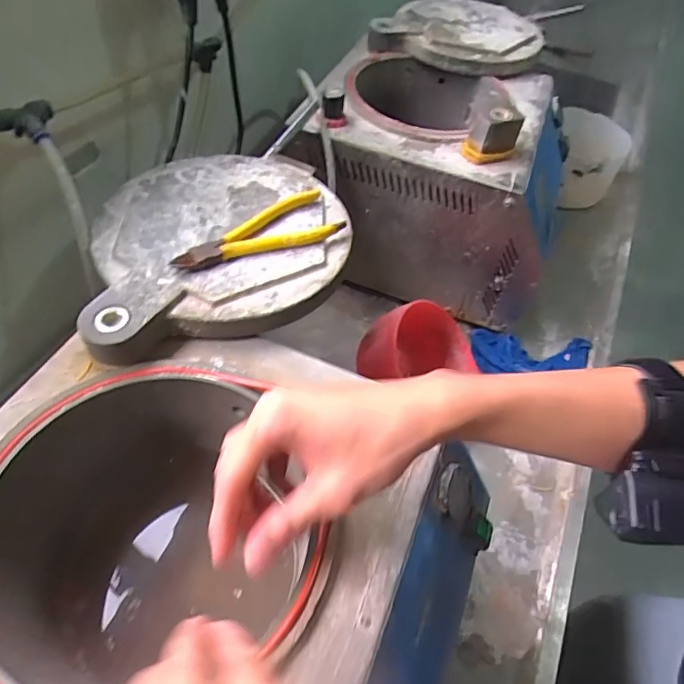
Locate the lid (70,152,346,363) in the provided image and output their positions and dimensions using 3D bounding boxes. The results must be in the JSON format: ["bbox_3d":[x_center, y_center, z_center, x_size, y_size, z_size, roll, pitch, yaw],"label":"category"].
[{"bbox_3d":[-0.107,-0.093,0.447,0.221,0.030,0.212,3,51,-4],"label":"lid"}]

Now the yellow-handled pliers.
[{"bbox_3d":[-0.073,-0.097,0.430,0.144,0.012,0.058,-17,55,-19],"label":"yellow-handled pliers"}]

